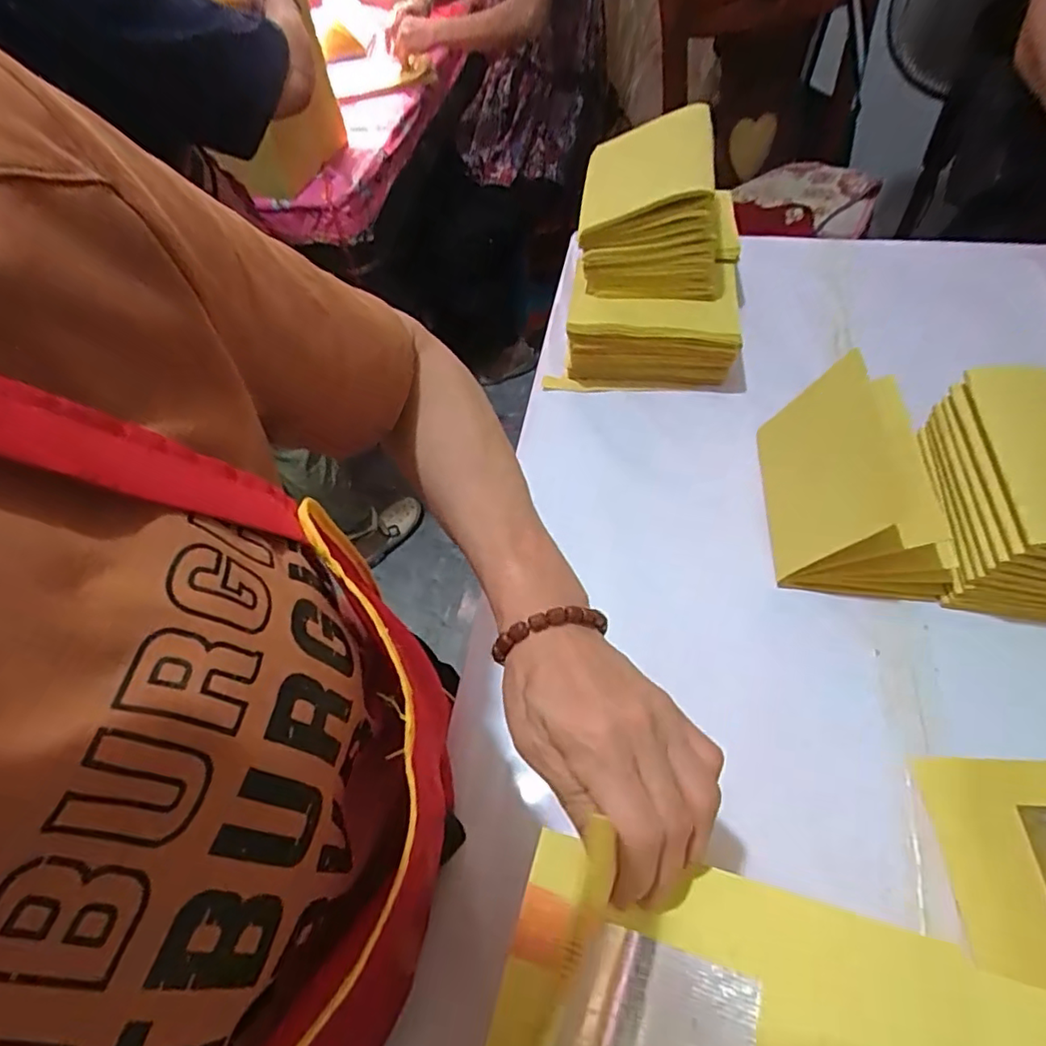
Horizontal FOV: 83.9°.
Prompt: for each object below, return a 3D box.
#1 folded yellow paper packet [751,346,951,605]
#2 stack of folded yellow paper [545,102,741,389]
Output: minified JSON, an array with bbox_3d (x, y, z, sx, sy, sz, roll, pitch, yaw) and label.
[{"bbox_3d":[0.266,-0.033,0.464,0.112,0.102,0.161,3,57,7],"label":"folded yellow paper packet"},{"bbox_3d":[0.133,-0.288,0.605,0.174,0.168,0.265,6,57,9],"label":"stack of folded yellow paper"}]

